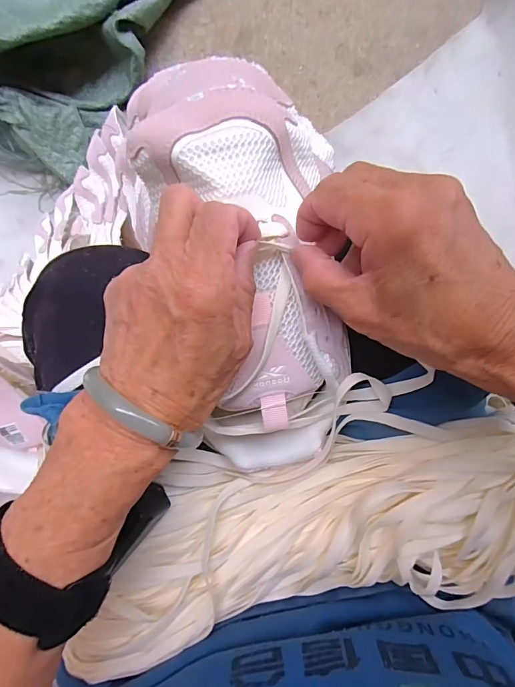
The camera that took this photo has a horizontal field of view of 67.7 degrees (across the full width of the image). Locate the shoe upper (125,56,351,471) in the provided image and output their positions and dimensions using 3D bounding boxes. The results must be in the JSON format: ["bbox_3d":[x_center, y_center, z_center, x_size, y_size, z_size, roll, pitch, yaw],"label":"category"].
[{"bbox_3d":[-0.004,-0.050,0.243,0.118,0.064,0.261,-12,96,-2],"label":"shoe upper"}]

